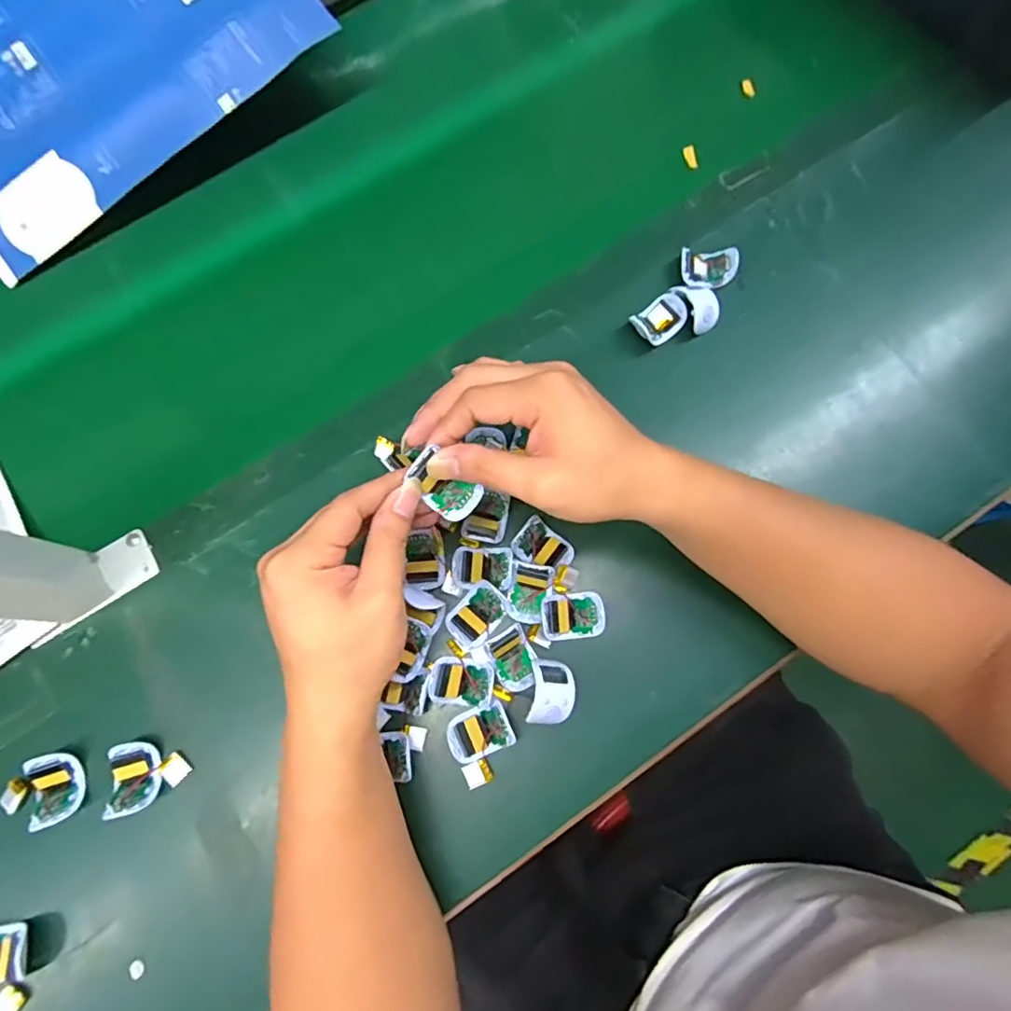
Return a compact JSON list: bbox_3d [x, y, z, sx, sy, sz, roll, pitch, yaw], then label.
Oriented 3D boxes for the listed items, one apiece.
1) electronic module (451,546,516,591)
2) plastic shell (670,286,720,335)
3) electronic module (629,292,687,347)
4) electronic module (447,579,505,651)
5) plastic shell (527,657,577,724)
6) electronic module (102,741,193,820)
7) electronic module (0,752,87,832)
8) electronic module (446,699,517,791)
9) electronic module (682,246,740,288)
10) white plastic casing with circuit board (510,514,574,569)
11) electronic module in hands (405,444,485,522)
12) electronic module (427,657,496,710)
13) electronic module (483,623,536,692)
[{"bbox_3d":[-0.016,0.043,0.386,0.042,0.013,0.029,2,75,3],"label":"electronic module"},{"bbox_3d":[0.153,-0.156,0.437,0.028,0.018,0.040,-23,75,-4],"label":"plastic shell"},{"bbox_3d":[0.120,-0.145,0.437,0.040,0.019,0.030,-38,77,-8],"label":"electronic module"},{"bbox_3d":[-0.020,0.074,0.379,0.029,0.009,0.042,41,80,11],"label":"electronic module"},{"bbox_3d":[0.031,0.122,0.363,0.030,0.013,0.039,12,75,-21],"label":"plastic shell"},{"bbox_3d":[-0.236,0.173,0.362,0.043,0.022,0.042,-24,76,-5],"label":"electronic module"},{"bbox_3d":[-0.304,0.186,0.359,0.049,0.016,0.042,-15,75,-2],"label":"electronic module"},{"bbox_3d":[-0.014,0.154,0.359,0.041,0.015,0.044,-27,76,-5],"label":"electronic module"},{"bbox_3d":[0.162,-0.192,0.447,0.041,0.022,0.034,-15,75,-2],"label":"electronic module"},{"bbox_3d":[0.026,0.030,0.390,0.039,0.007,0.031,38,80,10],"label":"white plastic casing with circuit board"},{"bbox_3d":[-0.034,-0.010,0.316,0.038,0.021,0.026,34,80,9],"label":"electronic module in hands"},{"bbox_3d":[-0.029,0.117,0.368,0.043,0.007,0.029,8,75,4],"label":"electronic module"},{"bbox_3d":[0.006,0.102,0.370,0.028,0.013,0.039,-25,76,-5],"label":"electronic module"}]

